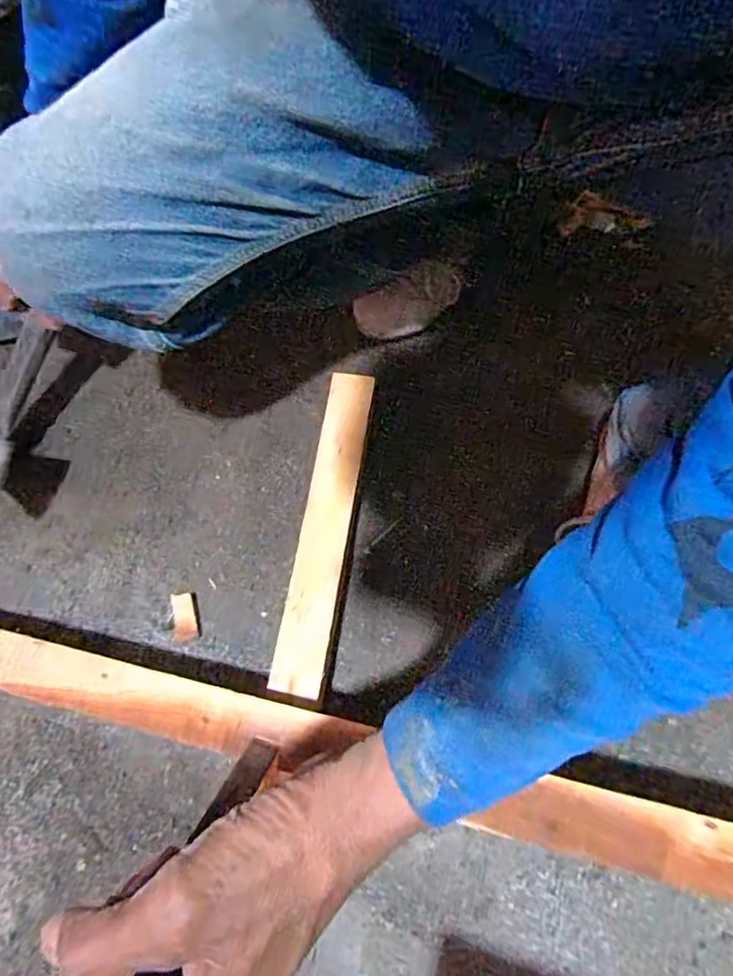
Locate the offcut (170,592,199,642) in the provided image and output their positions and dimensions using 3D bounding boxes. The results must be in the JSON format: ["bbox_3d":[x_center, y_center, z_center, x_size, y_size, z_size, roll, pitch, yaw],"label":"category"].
[{"bbox_3d":[-0.173,0.123,0.538,0.023,0.005,0.045,-12,70,-4],"label":"offcut"}]

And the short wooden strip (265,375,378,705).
[{"bbox_3d":[-0.037,0.028,0.511,0.042,0.012,0.299,7,69,6],"label":"short wooden strip"}]

